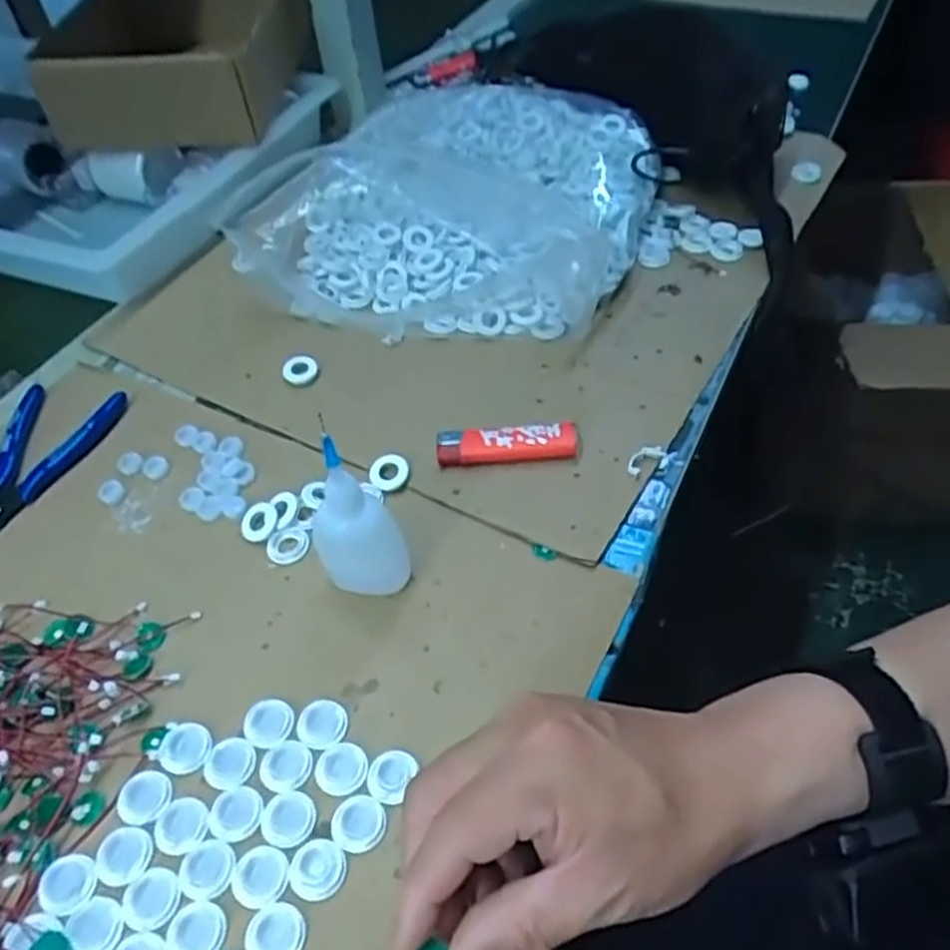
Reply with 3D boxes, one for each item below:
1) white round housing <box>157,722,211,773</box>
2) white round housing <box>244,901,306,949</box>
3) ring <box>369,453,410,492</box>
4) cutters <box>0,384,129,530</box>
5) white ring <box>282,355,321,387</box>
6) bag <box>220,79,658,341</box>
[{"bbox_3d":[-0.132,0.124,0.355,0.023,0.004,0.023,-2,48,3],"label":"white round housing"},{"bbox_3d":[-0.078,0.181,0.305,0.022,0.004,0.022,-2,48,3],"label":"white round housing"},{"bbox_3d":[-0.050,-0.002,0.448,0.025,0.005,0.022,32,74,19],"label":"ring"},{"bbox_3d":[-0.260,-0.014,0.480,0.068,0.011,0.117,-4,48,1],"label":"cutters"},{"bbox_3d":[-0.115,-0.070,0.514,0.023,0.011,0.023,-2,48,3],"label":"white ring"},{"bbox_3d":[-0.001,-0.221,0.589,0.249,0.085,0.292,17,52,19],"label":"bag"}]

